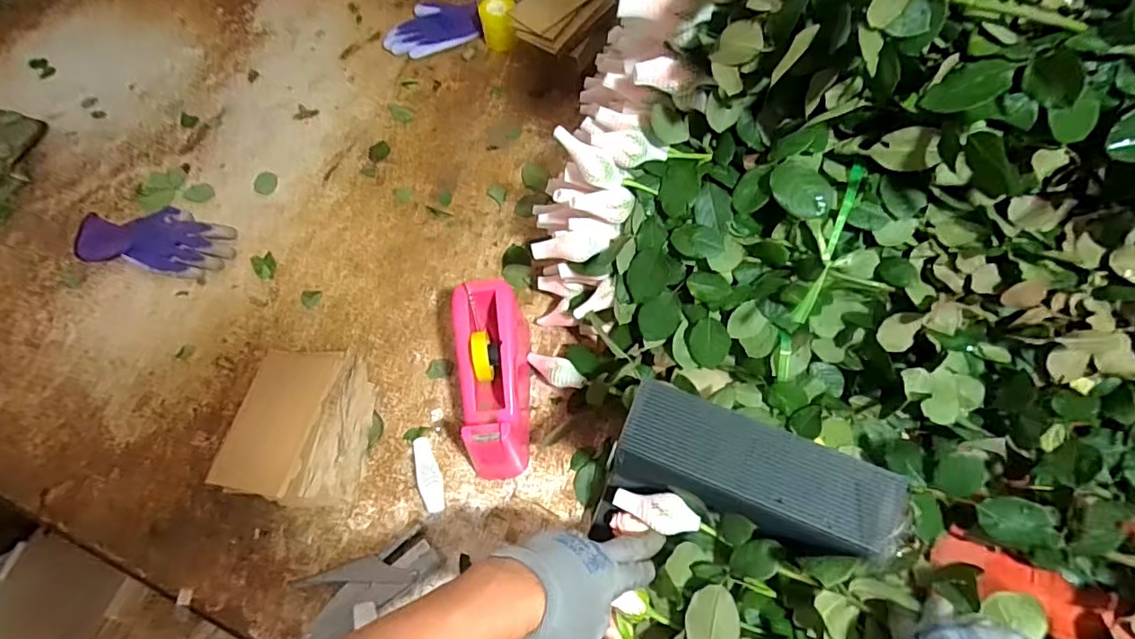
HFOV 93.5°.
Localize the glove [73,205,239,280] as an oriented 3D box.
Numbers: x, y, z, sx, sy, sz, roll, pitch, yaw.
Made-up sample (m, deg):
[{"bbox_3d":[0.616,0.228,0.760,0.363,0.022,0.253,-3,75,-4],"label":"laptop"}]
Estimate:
[{"bbox_3d":[-0.562,-0.113,0.735,0.200,0.027,0.101,9,64,6],"label":"glove"}]

